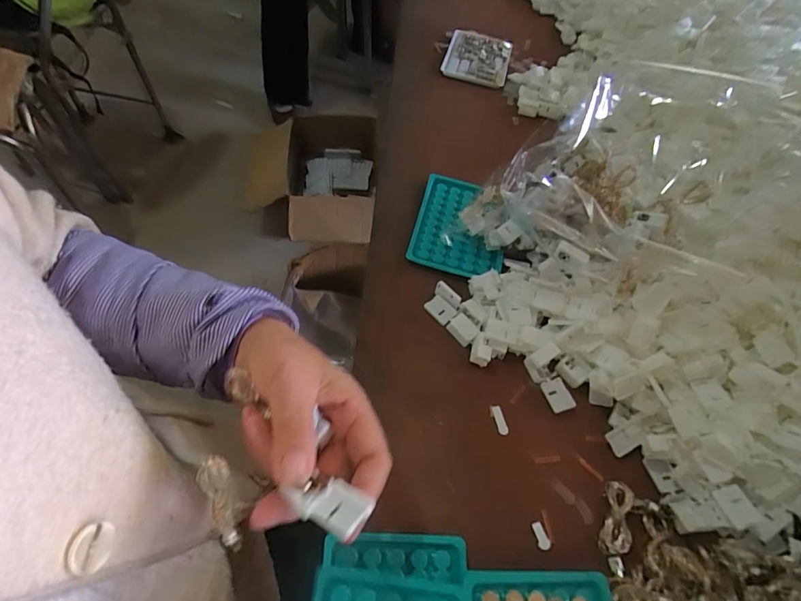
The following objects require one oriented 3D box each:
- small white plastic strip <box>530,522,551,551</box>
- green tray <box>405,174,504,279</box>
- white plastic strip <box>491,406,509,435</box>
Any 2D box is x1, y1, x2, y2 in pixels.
[{"bbox_3d":[0.101,0.169,0.309,0.009,0.004,0.018,-17,59,-15],"label":"small white plastic strip"},{"bbox_3d":[0.065,-0.080,0.454,0.092,0.021,0.128,15,56,3],"label":"green tray"},{"bbox_3d":[0.081,0.098,0.353,0.008,0.004,0.023,-11,57,-11],"label":"white plastic strip"}]

